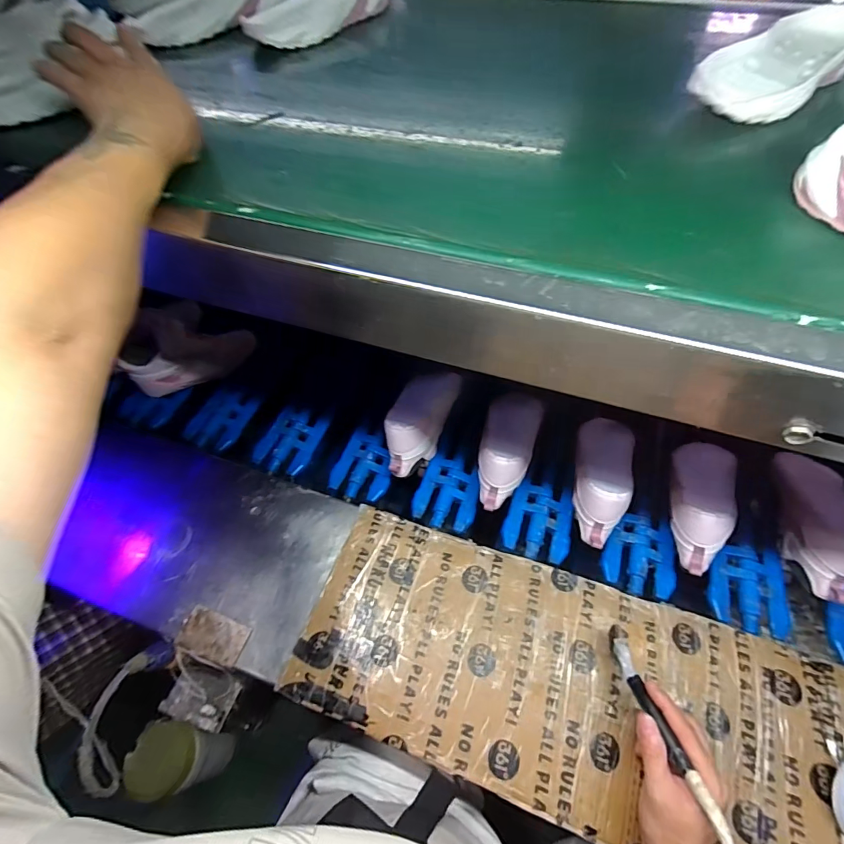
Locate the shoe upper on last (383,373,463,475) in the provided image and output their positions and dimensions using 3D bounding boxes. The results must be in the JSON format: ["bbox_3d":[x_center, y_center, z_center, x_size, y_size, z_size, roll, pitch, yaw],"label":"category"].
[{"bbox_3d":[-0.003,-0.003,0.683,0.077,0.089,0.195,19,61,14],"label":"shoe upper on last"}]

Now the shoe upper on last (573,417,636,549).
[{"bbox_3d":[0.252,0.057,0.601,0.076,0.064,0.218,18,61,13],"label":"shoe upper on last"}]

